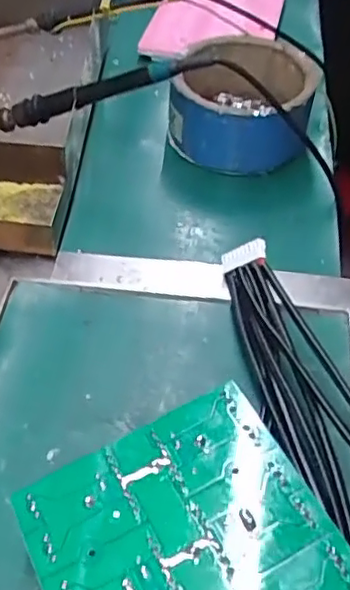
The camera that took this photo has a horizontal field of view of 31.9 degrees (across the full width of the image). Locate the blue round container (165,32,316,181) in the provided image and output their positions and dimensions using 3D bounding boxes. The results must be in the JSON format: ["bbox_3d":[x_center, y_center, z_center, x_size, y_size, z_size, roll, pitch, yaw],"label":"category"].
[{"bbox_3d":[0.059,-0.168,0.539,0.114,0.065,0.131,12,52,9],"label":"blue round container"}]

